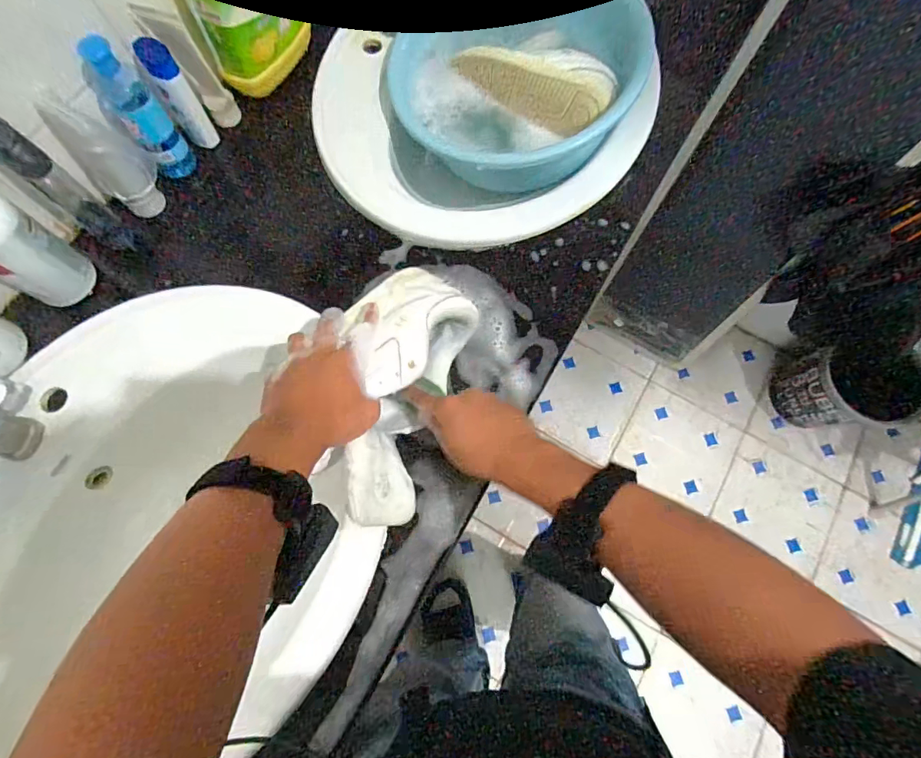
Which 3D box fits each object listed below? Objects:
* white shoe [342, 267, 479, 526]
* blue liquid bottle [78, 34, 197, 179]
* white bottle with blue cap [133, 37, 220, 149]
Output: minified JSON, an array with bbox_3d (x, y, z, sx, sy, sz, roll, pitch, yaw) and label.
[{"bbox_3d":[-0.057,0.010,0.473,0.107,0.095,0.253,10,77,1],"label":"white shoe"},{"bbox_3d":[-0.364,-0.300,0.544,0.052,0.166,0.047,-36,78,-12],"label":"blue liquid bottle"},{"bbox_3d":[-0.338,-0.334,0.573,0.039,0.130,0.037,1,73,-2],"label":"white bottle with blue cap"}]

